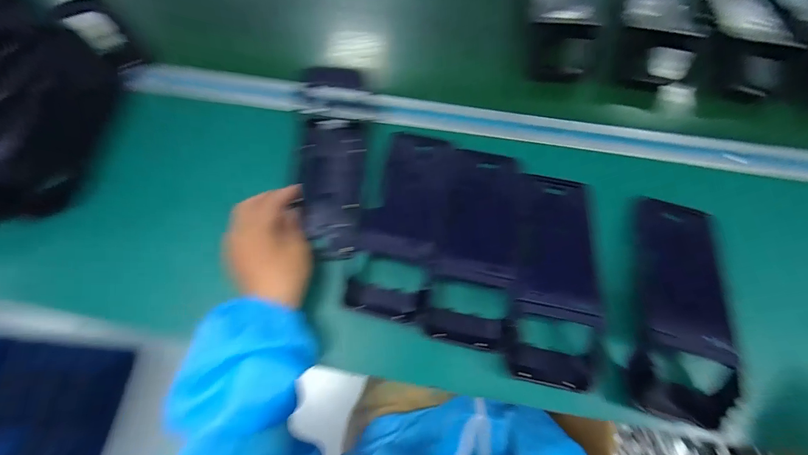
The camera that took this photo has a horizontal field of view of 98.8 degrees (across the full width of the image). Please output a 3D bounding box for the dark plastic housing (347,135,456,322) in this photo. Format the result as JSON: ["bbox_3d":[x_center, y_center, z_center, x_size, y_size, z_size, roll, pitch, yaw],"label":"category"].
[{"bbox_3d":[0.002,-0.014,0.378,0.083,0.043,0.217,14,69,4],"label":"dark plastic housing"}]

